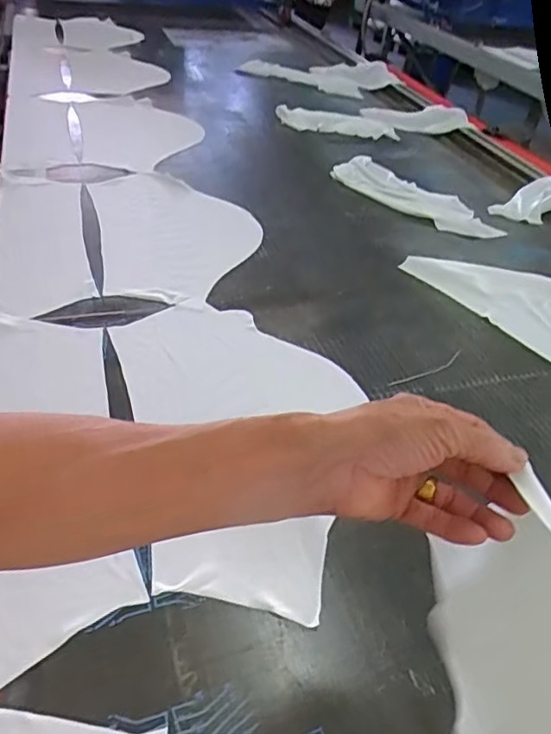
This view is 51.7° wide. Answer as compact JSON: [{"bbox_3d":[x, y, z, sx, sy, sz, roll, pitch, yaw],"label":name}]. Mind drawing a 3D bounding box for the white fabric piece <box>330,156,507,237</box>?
[{"bbox_3d":[0.306,-0.399,1.316,0.188,0.013,0.454,-23,48,-33],"label":"white fabric piece"}]

